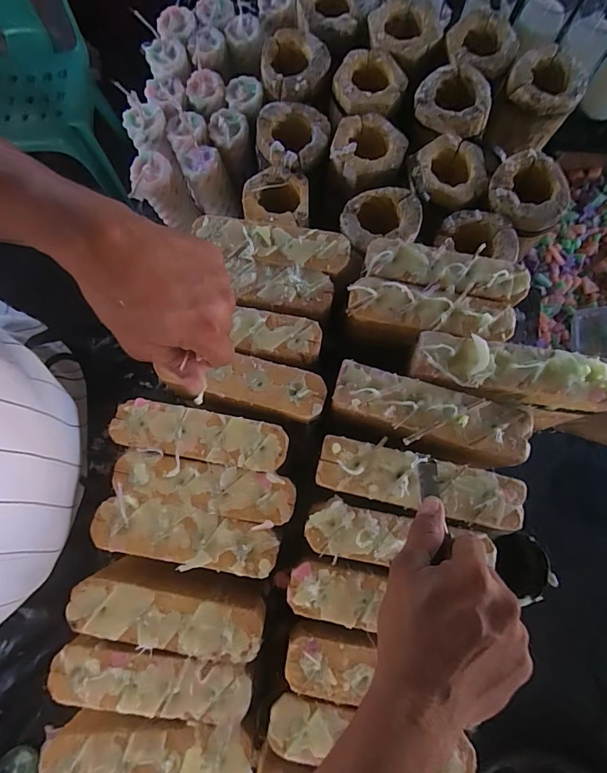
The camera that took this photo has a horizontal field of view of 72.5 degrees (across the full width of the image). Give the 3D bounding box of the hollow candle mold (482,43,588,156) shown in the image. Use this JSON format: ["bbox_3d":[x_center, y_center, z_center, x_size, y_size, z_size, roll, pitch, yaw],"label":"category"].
[{"bbox_3d":[0.304,-0.371,0.547,0.086,0.077,0.084,38,81,7],"label":"hollow candle mold"}]

